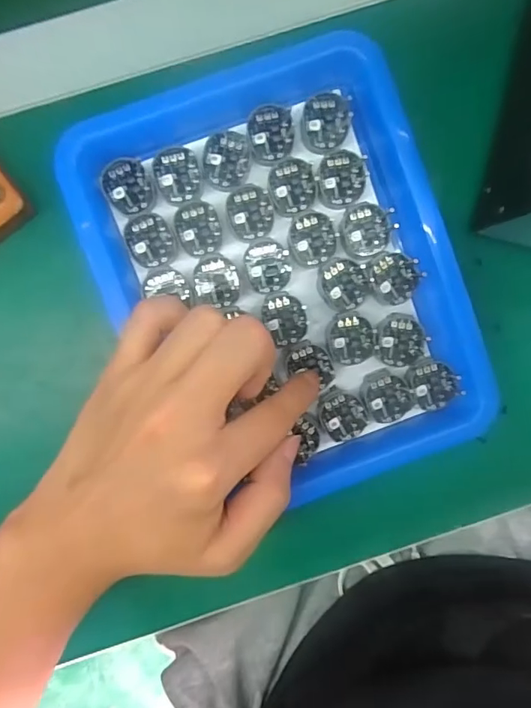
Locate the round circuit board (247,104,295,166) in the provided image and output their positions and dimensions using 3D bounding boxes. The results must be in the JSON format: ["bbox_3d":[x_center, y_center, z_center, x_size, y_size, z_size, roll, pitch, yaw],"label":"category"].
[{"bbox_3d":[0.003,-0.114,0.260,0.024,0.004,0.029,-5,91,-1],"label":"round circuit board"}]

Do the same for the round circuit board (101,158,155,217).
[{"bbox_3d":[-0.070,-0.086,0.259,0.023,0.007,0.029,-16,91,-1],"label":"round circuit board"}]

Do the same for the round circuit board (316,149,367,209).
[{"bbox_3d":[0.040,-0.092,0.263,0.025,0.004,0.029,-6,91,-1],"label":"round circuit board"}]

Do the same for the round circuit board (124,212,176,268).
[{"bbox_3d":[-0.059,-0.059,0.260,0.023,0.005,0.028,-22,91,-1],"label":"round circuit board"}]

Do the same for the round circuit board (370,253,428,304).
[{"bbox_3d":[0.069,-0.040,0.267,0.028,0.004,0.025,13,90,-1],"label":"round circuit board"}]

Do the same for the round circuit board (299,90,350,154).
[{"bbox_3d":[0.032,-0.121,0.263,0.026,0.004,0.032,6,90,-1],"label":"round circuit board"}]

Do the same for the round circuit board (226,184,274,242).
[{"bbox_3d":[-0.008,-0.074,0.262,0.023,0.004,0.028,-5,91,-1],"label":"round circuit board"}]

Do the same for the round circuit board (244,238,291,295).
[{"bbox_3d":[0.001,-0.046,0.264,0.024,0.004,0.028,-4,91,-1],"label":"round circuit board"}]

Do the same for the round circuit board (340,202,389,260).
[{"bbox_3d":[0.053,-0.065,0.264,0.025,0.004,0.028,-5,91,-1],"label":"round circuit board"}]

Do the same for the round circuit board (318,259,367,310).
[{"bbox_3d":[0.041,-0.037,0.266,0.024,0.004,0.026,0,91,-1],"label":"round circuit board"}]

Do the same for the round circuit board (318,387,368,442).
[{"bbox_3d":[0.042,0.032,0.270,0.024,0.004,0.029,-30,91,-1],"label":"round circuit board"}]

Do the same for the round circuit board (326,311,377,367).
[{"bbox_3d":[0.047,-0.008,0.268,0.025,0.004,0.028,-14,91,-1],"label":"round circuit board"}]

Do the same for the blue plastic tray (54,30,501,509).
[{"bbox_3d":[0.012,-0.037,0.264,0.169,0.031,0.219,-23,91,-1],"label":"blue plastic tray"}]

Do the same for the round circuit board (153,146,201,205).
[{"bbox_3d":[-0.045,-0.092,0.259,0.023,0.004,0.028,-12,91,-1],"label":"round circuit board"}]

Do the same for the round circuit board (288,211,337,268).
[{"bbox_3d":[0.025,-0.061,0.264,0.025,0.004,0.028,-5,91,-1],"label":"round circuit board"}]

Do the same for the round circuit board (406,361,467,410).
[{"bbox_3d":[0.092,0.017,0.272,0.026,0.004,0.025,0,96,-4],"label":"round circuit board"}]

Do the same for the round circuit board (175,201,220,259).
[{"bbox_3d":[-0.035,-0.065,0.260,0.022,0.004,0.027,-13,91,-1],"label":"round circuit board"}]

